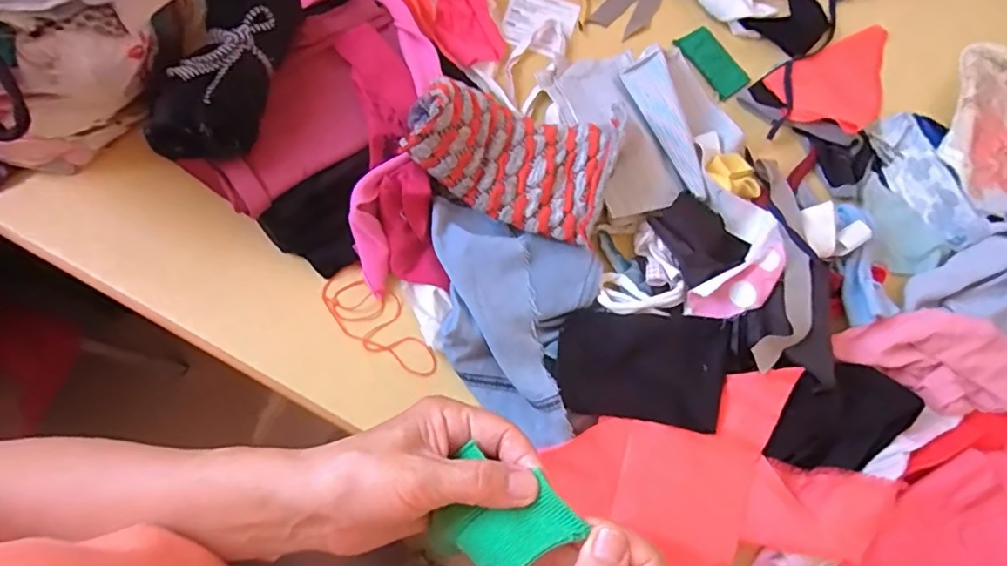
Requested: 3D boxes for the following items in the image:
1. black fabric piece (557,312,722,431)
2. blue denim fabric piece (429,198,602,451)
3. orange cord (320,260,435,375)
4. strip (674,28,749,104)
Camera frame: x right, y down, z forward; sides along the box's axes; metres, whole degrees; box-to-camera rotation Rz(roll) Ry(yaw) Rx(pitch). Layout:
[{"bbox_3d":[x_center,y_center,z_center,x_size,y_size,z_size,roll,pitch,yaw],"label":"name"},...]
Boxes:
[{"bbox_3d":[0.149,0.090,0.620,0.176,0.021,0.115,7,74,-5],"label":"black fabric piece"},{"bbox_3d":[-0.003,0.034,0.613,0.190,0.045,0.209,14,73,-3],"label":"blue denim fabric piece"},{"bbox_3d":[-0.138,0.049,0.634,0.068,0.013,0.151,-34,82,-9],"label":"orange cord"},{"bbox_3d":[0.283,-0.297,0.773,0.051,0.008,0.105,-33,81,-14],"label":"strip"}]

